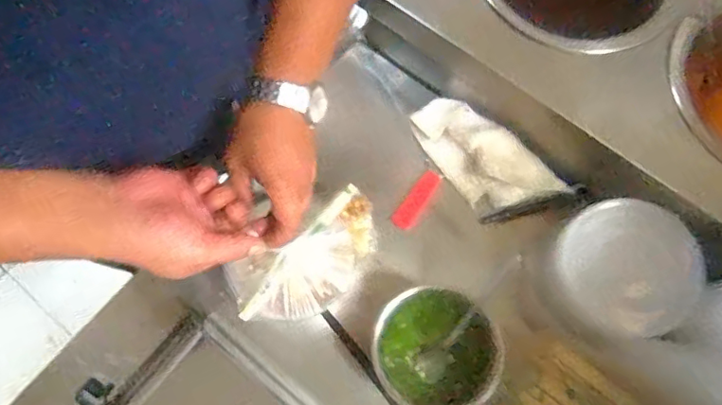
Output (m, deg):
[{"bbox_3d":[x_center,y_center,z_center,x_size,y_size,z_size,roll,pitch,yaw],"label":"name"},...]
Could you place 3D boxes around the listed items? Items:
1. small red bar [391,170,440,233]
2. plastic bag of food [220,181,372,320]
[{"bbox_3d":[0.071,-0.003,0.707,0.028,0.005,0.085,34,77,11],"label":"small red bar"},{"bbox_3d":[-0.056,0.059,0.608,0.183,0.055,0.105,-39,76,-18],"label":"plastic bag of food"}]

